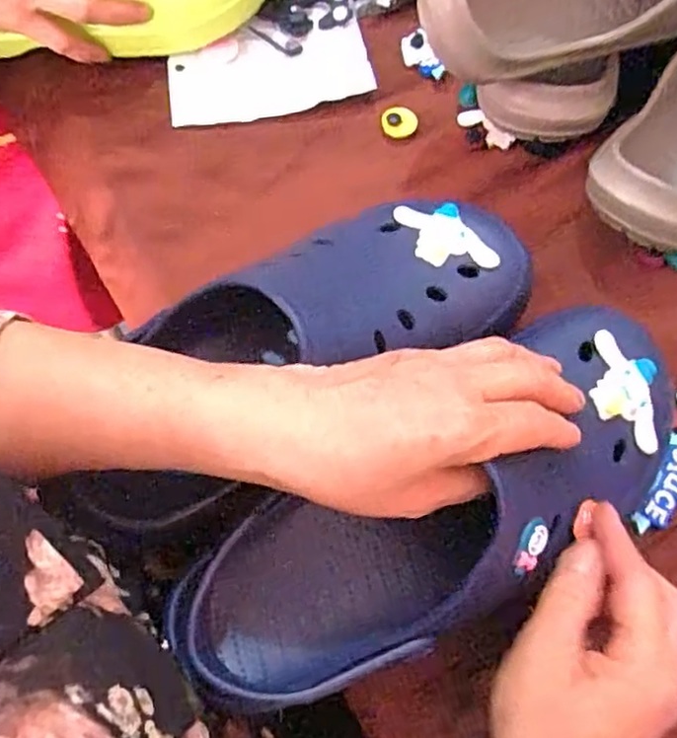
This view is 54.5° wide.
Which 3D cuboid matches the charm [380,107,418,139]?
[{"bbox_3d":[0.043,-0.174,0.461,0.025,0.011,0.017,0,68,1],"label":"charm"}]

